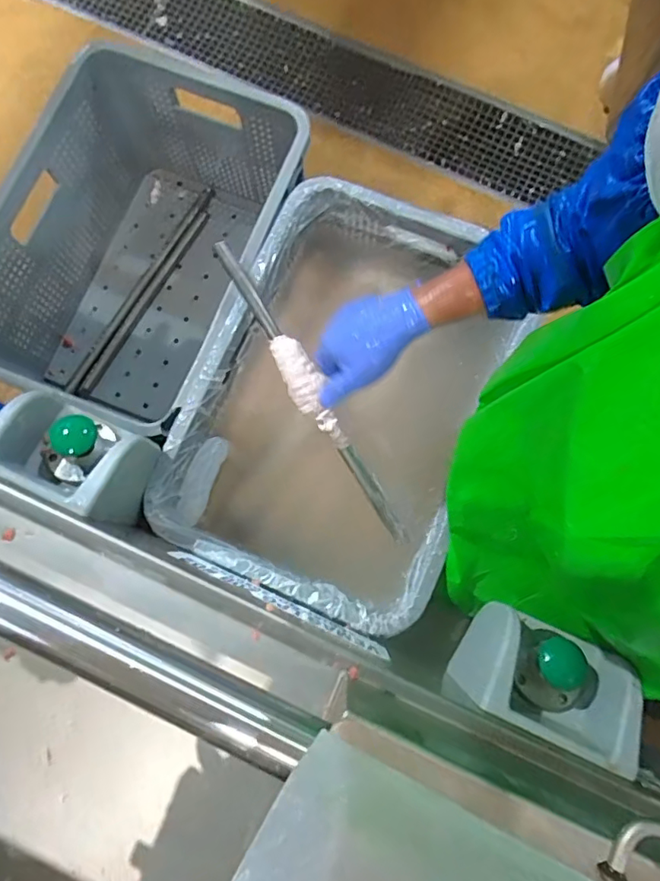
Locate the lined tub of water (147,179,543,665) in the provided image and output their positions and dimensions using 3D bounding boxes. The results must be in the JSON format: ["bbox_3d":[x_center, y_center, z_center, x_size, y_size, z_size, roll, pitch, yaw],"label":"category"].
[{"bbox_3d":[0.015,-0.051,0.755,0.357,0.183,0.518,21,80,4],"label":"lined tub of water"}]

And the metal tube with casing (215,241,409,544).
[{"bbox_3d":[-0.022,-0.055,0.709,0.044,0.029,0.441,-32,99,-5],"label":"metal tube with casing"}]

